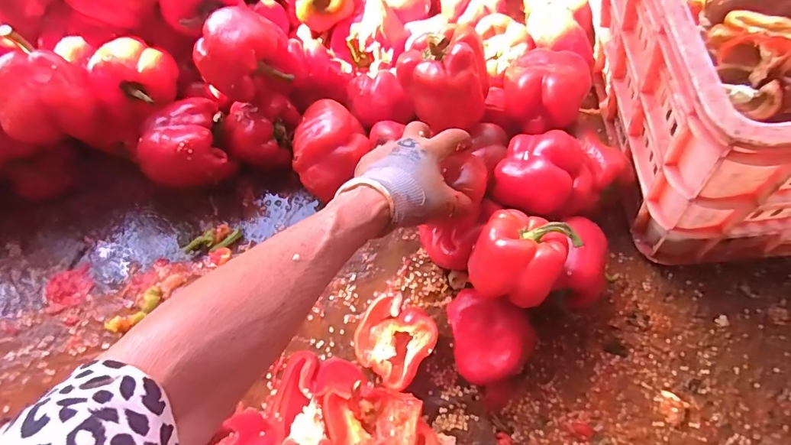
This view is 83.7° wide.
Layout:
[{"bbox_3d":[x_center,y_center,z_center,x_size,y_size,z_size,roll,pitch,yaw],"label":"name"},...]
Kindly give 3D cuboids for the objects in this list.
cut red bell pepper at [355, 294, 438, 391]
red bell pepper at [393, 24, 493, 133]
[{"bbox_3d":[-0.005,0.125,0.475,0.083,0.051,0.077,34,73,14],"label":"cut red bell pepper"},{"bbox_3d":[0.055,-0.168,0.488,0.099,0.085,0.096,-2,67,4],"label":"red bell pepper"}]

